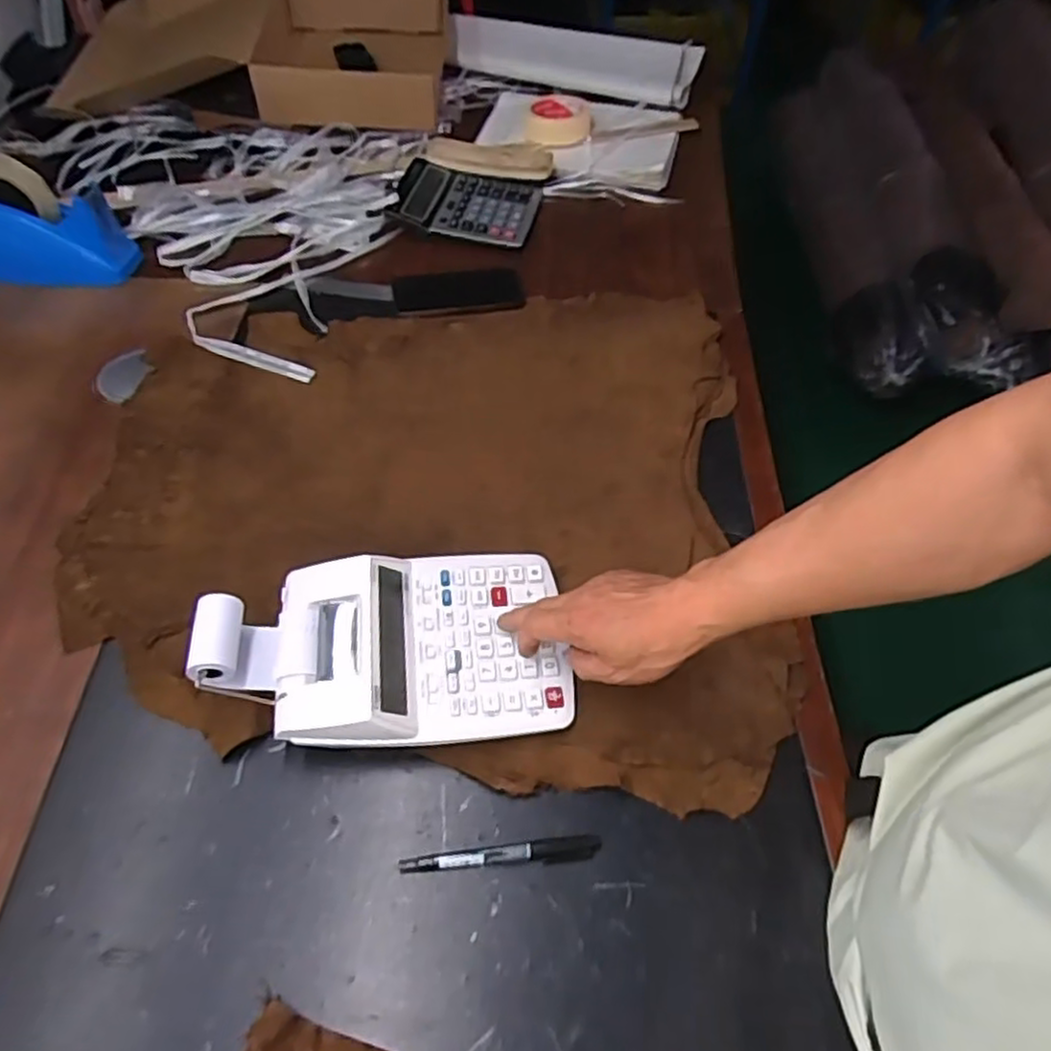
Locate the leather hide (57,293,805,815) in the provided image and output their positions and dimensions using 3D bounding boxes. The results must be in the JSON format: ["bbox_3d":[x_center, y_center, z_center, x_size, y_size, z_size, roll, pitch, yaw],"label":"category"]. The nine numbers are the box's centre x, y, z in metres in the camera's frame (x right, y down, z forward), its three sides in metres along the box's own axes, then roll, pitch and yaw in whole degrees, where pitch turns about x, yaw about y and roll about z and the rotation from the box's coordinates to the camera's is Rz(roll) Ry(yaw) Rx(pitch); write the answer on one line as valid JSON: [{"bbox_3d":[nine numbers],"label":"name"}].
[{"bbox_3d":[-0.095,-0.042,0.701,0.625,0.018,0.580,0,52,-1],"label":"leather hide"}]

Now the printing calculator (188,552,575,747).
[{"bbox_3d":[-0.105,0.084,0.560,0.267,0.062,0.156,-5,53,-5],"label":"printing calculator"}]

